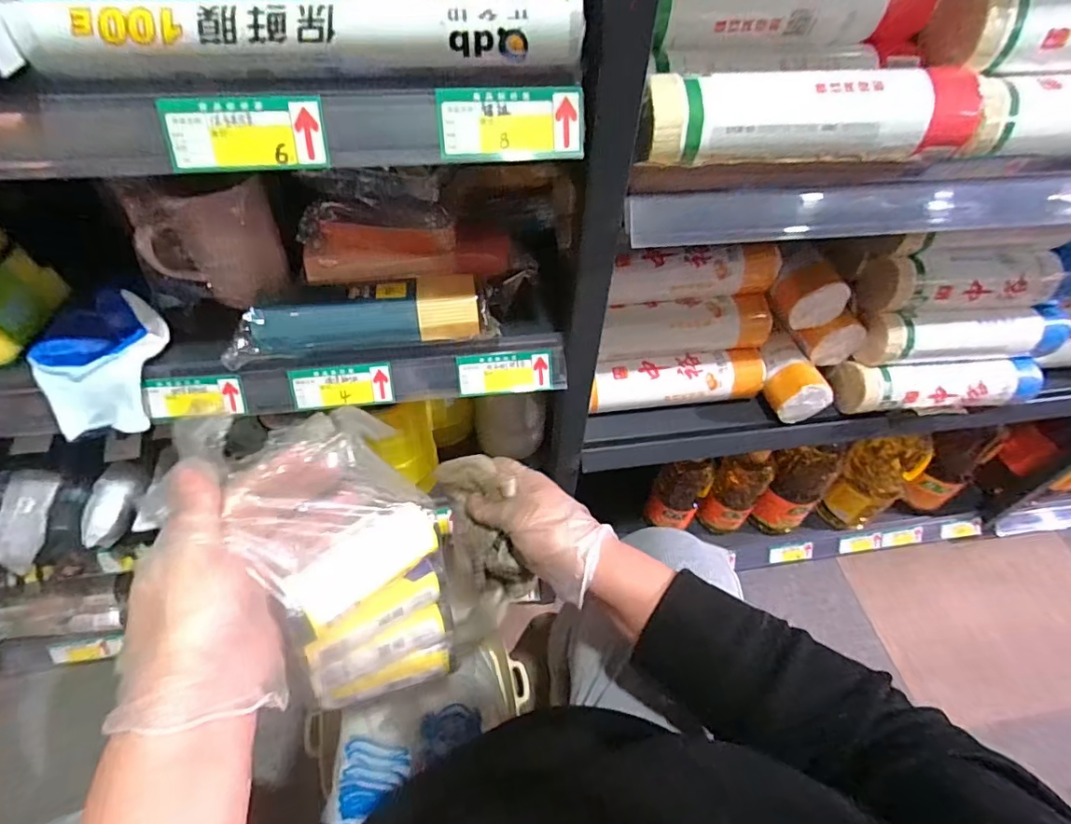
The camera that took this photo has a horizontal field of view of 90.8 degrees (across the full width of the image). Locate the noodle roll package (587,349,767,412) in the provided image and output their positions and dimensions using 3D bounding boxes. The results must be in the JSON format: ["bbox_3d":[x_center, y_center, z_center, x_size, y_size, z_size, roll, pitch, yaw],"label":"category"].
[{"bbox_3d":[0.175,-0.040,0.652,0.220,0.045,0.045,-5,50,-7],"label":"noodle roll package"}]

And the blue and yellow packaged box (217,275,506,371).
[{"bbox_3d":[-0.152,-0.085,0.472,0.227,0.041,0.065,-8,51,-9],"label":"blue and yellow packaged box"}]

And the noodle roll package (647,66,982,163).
[{"bbox_3d":[0.193,-0.207,0.368,0.237,0.045,0.043,-7,51,-8],"label":"noodle roll package"}]

